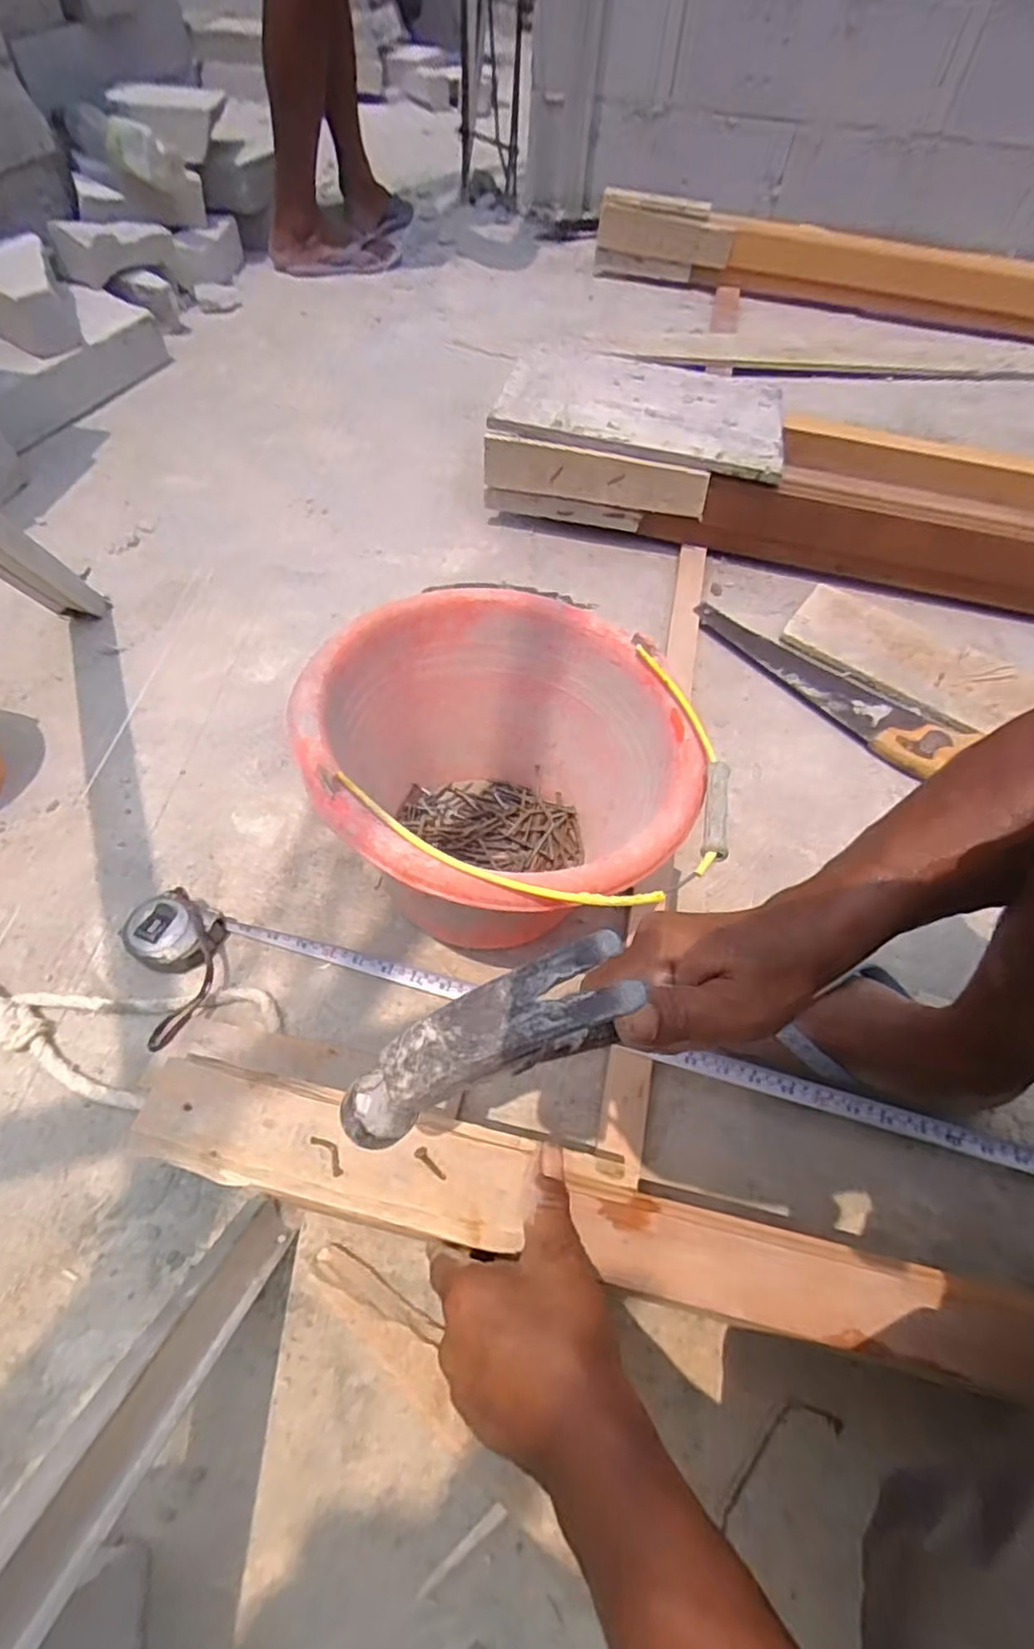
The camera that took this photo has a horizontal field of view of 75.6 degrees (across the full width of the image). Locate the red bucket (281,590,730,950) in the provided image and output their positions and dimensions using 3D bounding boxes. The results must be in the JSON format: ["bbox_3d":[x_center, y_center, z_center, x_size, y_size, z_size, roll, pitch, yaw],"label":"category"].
[{"bbox_3d":[-0.015,-0.015,0.539,0.259,0.215,0.289,-13,58,-12],"label":"red bucket"}]

